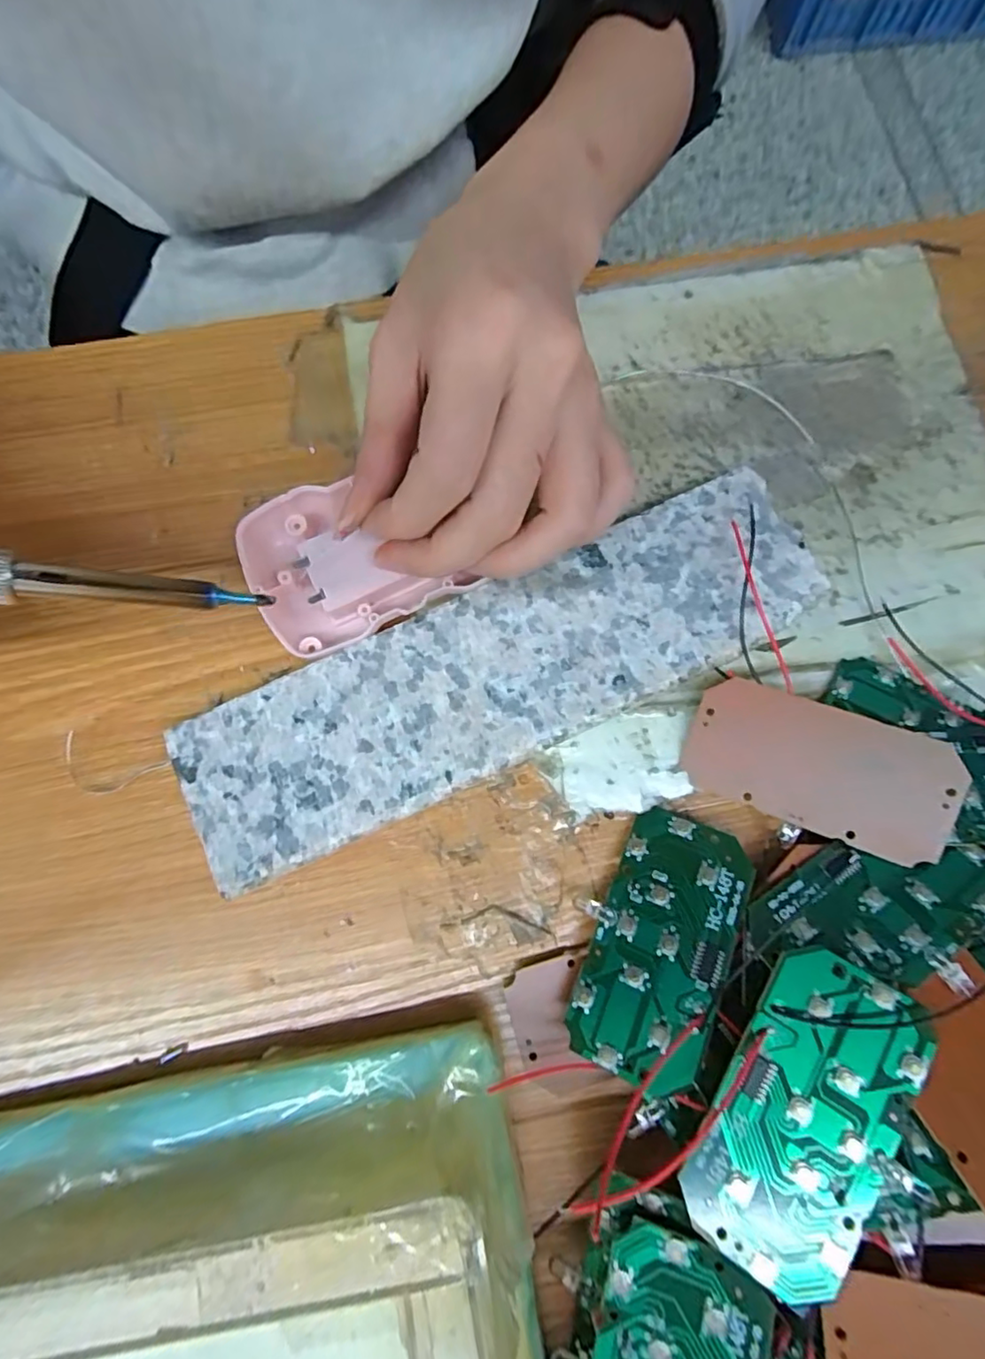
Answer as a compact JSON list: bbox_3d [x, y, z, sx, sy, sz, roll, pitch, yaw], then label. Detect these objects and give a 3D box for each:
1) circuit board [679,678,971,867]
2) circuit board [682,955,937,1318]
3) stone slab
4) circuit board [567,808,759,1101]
[{"bbox_3d":[0.099,0.026,0.179,0.074,0.004,0.037,20,95,21],"label":"circuit board"},{"bbox_3d":[0.077,0.108,0.144,0.036,0.012,0.073,30,80,5],"label":"circuit board"},{"bbox_3d":[0.004,-0.002,0.190,0.206,0.018,0.056,-25,78,-4],"label":"stone slab"},{"bbox_3d":[0.050,0.077,0.172,0.038,0.004,0.073,18,70,21],"label":"circuit board"}]

